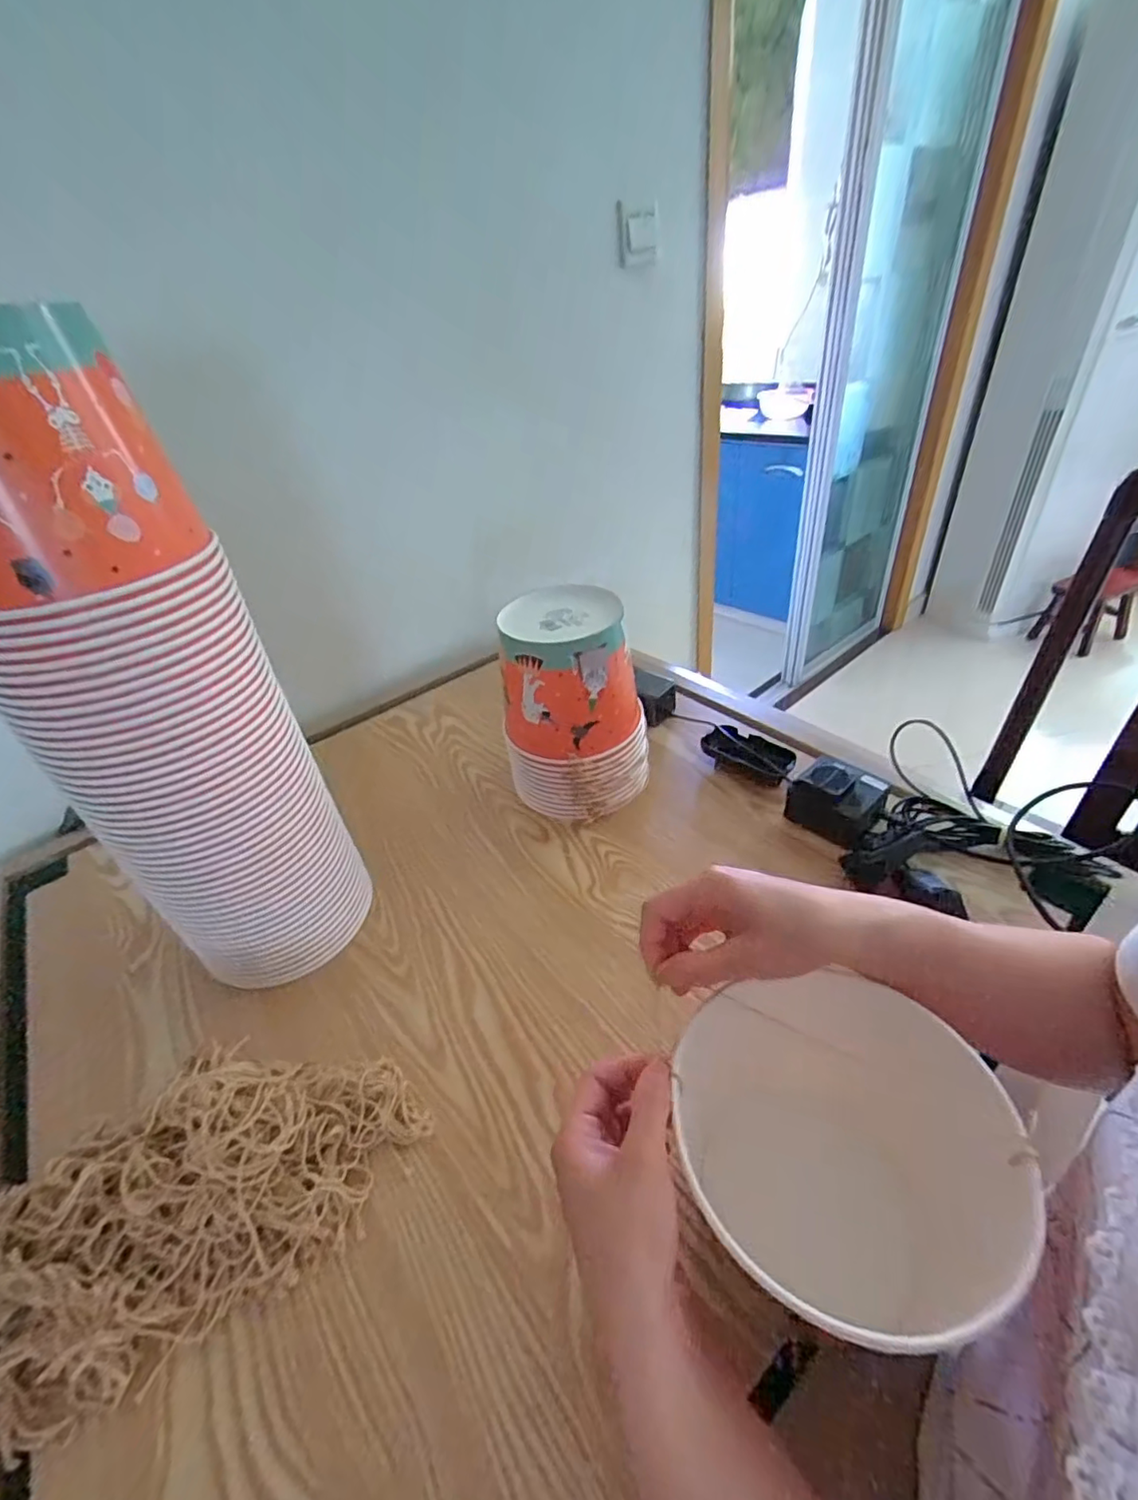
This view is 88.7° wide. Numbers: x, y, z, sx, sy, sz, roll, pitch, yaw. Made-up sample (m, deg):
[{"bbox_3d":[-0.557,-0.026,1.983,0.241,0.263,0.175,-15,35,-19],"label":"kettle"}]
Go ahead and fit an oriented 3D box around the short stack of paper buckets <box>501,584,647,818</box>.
[{"bbox_3d":[0.009,-0.045,0.649,0.142,0.222,0.132,-4,38,6],"label":"short stack of paper buckets"}]

